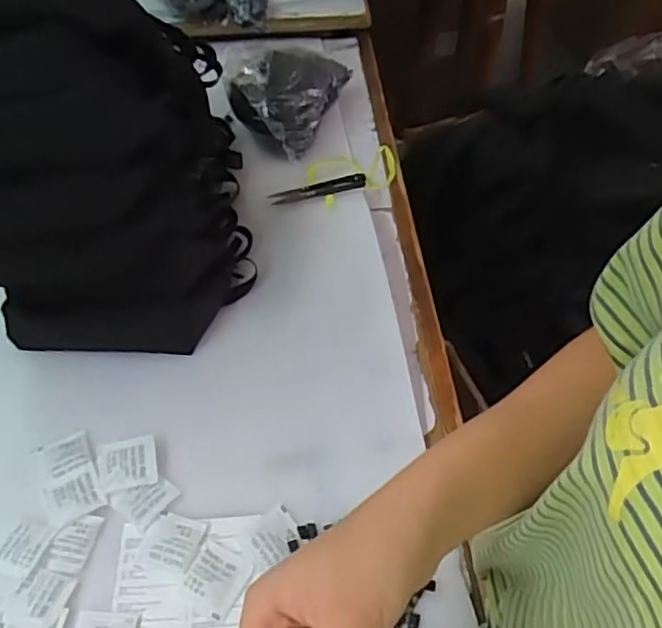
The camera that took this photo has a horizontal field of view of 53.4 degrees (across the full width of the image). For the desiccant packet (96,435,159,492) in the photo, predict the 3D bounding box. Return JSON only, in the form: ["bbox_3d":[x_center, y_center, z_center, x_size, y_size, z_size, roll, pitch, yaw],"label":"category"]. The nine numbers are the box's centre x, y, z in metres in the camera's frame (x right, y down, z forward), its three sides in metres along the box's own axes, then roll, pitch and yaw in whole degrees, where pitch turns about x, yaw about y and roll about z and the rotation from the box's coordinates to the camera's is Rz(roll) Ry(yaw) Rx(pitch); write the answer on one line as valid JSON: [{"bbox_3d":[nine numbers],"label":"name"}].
[{"bbox_3d":[-0.153,0.112,0.493,0.044,0.009,0.038,-9,51,-7],"label":"desiccant packet"}]

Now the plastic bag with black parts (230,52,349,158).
[{"bbox_3d":[-0.037,-0.253,0.731,0.090,0.076,0.149,27,55,21],"label":"plastic bag with black parts"}]

